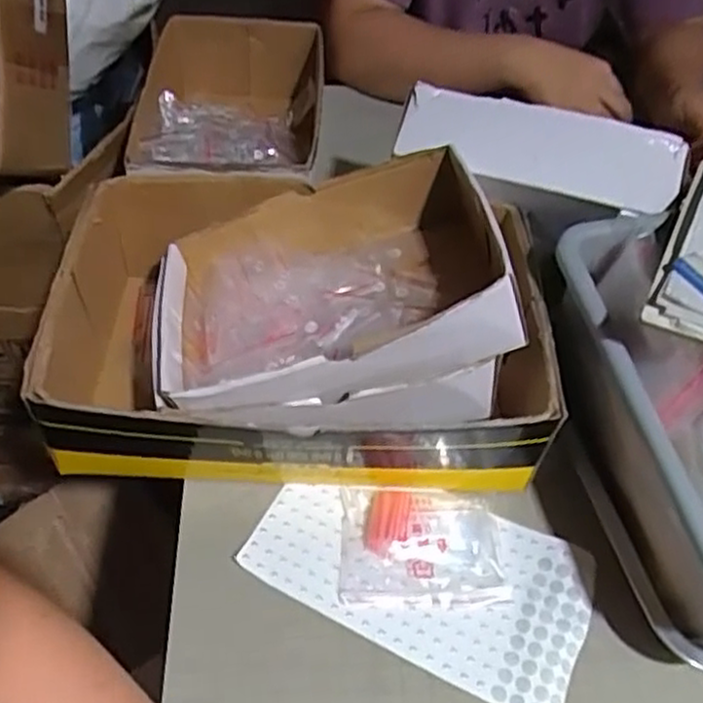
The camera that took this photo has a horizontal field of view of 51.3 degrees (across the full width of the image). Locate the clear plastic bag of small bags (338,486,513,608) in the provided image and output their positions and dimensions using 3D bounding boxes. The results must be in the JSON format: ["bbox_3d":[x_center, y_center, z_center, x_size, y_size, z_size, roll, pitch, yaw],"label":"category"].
[{"bbox_3d":[0.050,0.134,0.516,0.113,0.019,0.087,2,51,-2],"label":"clear plastic bag of small bags"}]

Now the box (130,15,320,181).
[{"bbox_3d":[-0.119,-0.219,0.730,0.176,0.097,0.270,0,51,-3],"label":"box"}]

